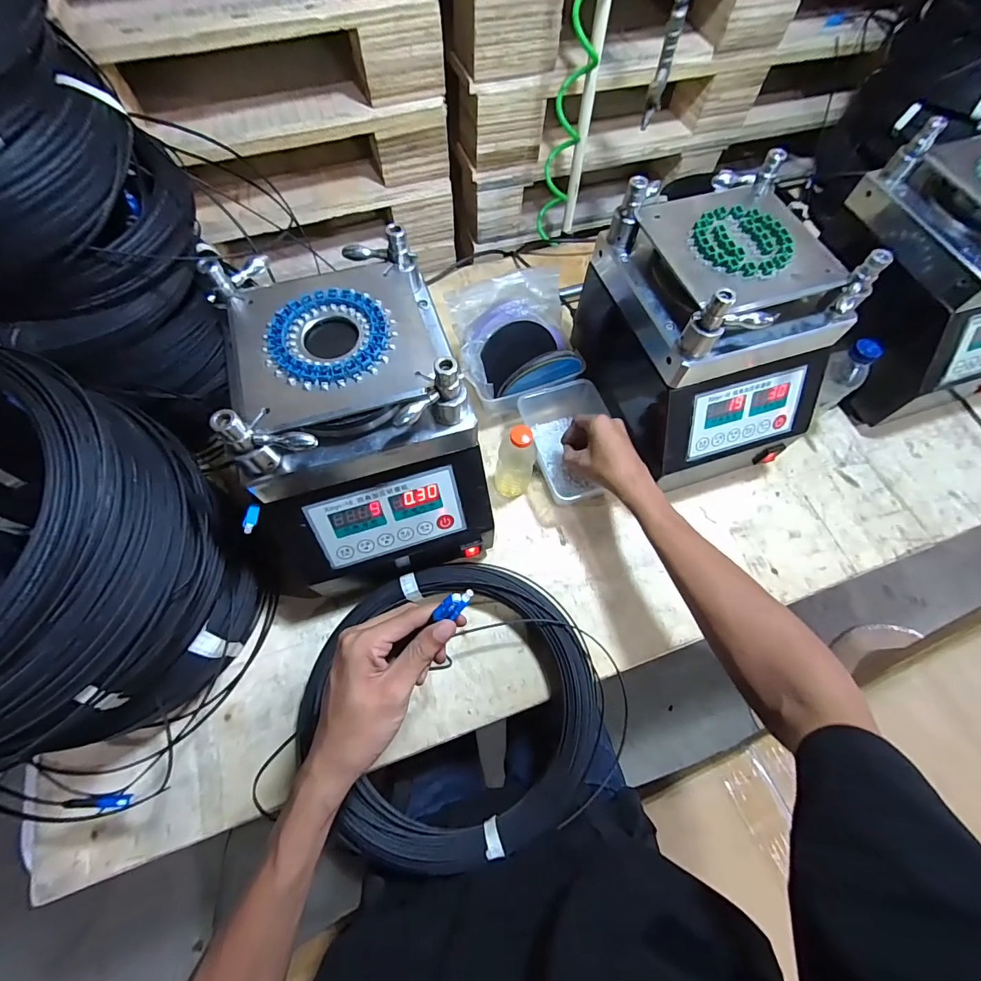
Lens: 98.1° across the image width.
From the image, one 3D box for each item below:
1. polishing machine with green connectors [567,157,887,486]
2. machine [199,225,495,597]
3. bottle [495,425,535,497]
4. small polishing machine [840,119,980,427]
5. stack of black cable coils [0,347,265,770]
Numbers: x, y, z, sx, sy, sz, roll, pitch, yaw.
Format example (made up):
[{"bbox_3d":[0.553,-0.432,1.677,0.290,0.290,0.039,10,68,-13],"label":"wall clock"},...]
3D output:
[{"bbox_3d":[0.272,-0.194,0.549,0.220,0.250,0.287,-16,68,-8],"label":"polishing machine with green connectors"},{"bbox_3d":[-0.132,-0.069,0.477,0.209,0.236,0.279,-14,68,-7],"label":"machine"},{"bbox_3d":[0.033,-0.039,0.568,0.049,0.137,0.054,2,67,0],"label":"bottle"},{"bbox_3d":[0.630,-0.294,0.602,0.197,0.288,0.281,-19,69,-9],"label":"small polishing machine"},{"bbox_3d":[-0.416,0.067,0.373,0.282,0.254,0.294,7,67,2],"label":"stack of black cable coils"}]

